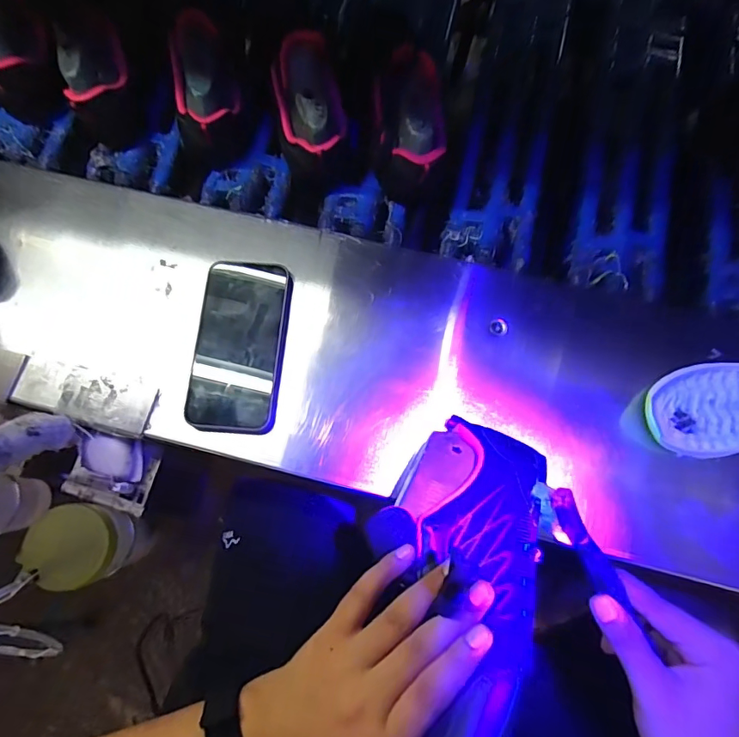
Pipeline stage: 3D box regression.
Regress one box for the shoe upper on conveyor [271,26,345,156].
[{"bbox_3d":[-0.060,-0.271,0.485,0.066,0.064,0.108,-14,80,-1],"label":"shoe upper on conveyor"}]

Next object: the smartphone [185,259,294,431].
[{"bbox_3d":[-0.120,-0.023,0.448,0.079,0.014,0.162,4,74,2],"label":"smartphone"}]

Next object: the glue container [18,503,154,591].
[{"bbox_3d":[-0.277,0.170,0.482,0.069,0.104,0.074,8,80,3],"label":"glue container"}]

